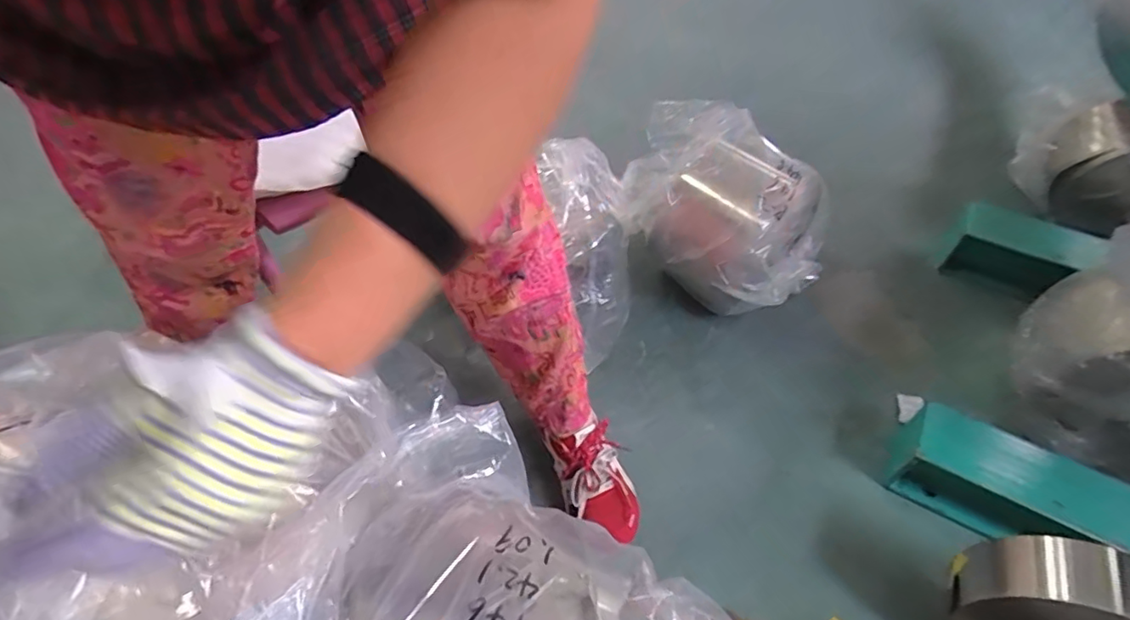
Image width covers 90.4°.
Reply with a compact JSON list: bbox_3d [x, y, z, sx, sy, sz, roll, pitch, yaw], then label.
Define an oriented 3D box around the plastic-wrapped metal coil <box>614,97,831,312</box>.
[{"bbox_3d":[0.256,-0.181,0.969,0.235,0.219,0.382,-29,56,-20],"label":"plastic-wrapped metal coil"}]

